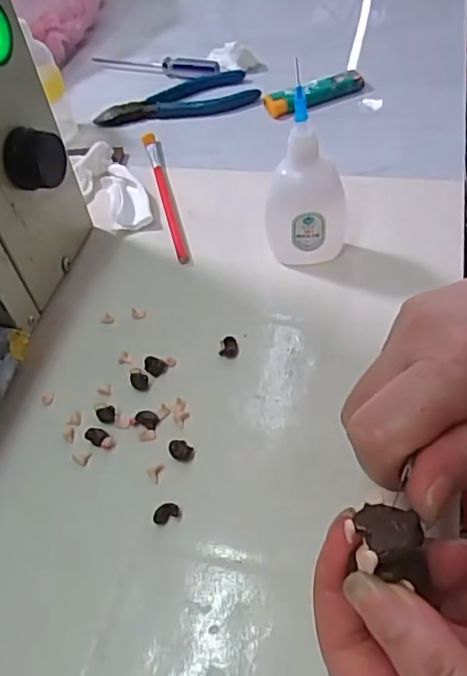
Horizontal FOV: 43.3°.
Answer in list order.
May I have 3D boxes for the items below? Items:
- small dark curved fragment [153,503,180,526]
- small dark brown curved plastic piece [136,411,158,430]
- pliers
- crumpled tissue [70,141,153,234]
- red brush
[{"bbox_3d":[-0.030,0.076,0.258,0.012,0.004,0.008,-25,53,-14],"label":"small dark curved fragment"},{"bbox_3d":[-0.043,0.039,0.290,0.012,0.004,0.008,22,56,22],"label":"small dark brown curved plastic piece"},{"bbox_3d":[-0.046,-0.191,0.483,0.128,0.011,0.049,-17,51,-8],"label":"pliers"},{"bbox_3d":[-0.085,-0.106,0.410,0.049,0.019,0.085,-20,52,-10],"label":"crumpled tissue"},{"bbox_3d":[-0.049,-0.102,0.411,0.011,0.006,0.147,-13,51,-4],"label":"red brush"}]

